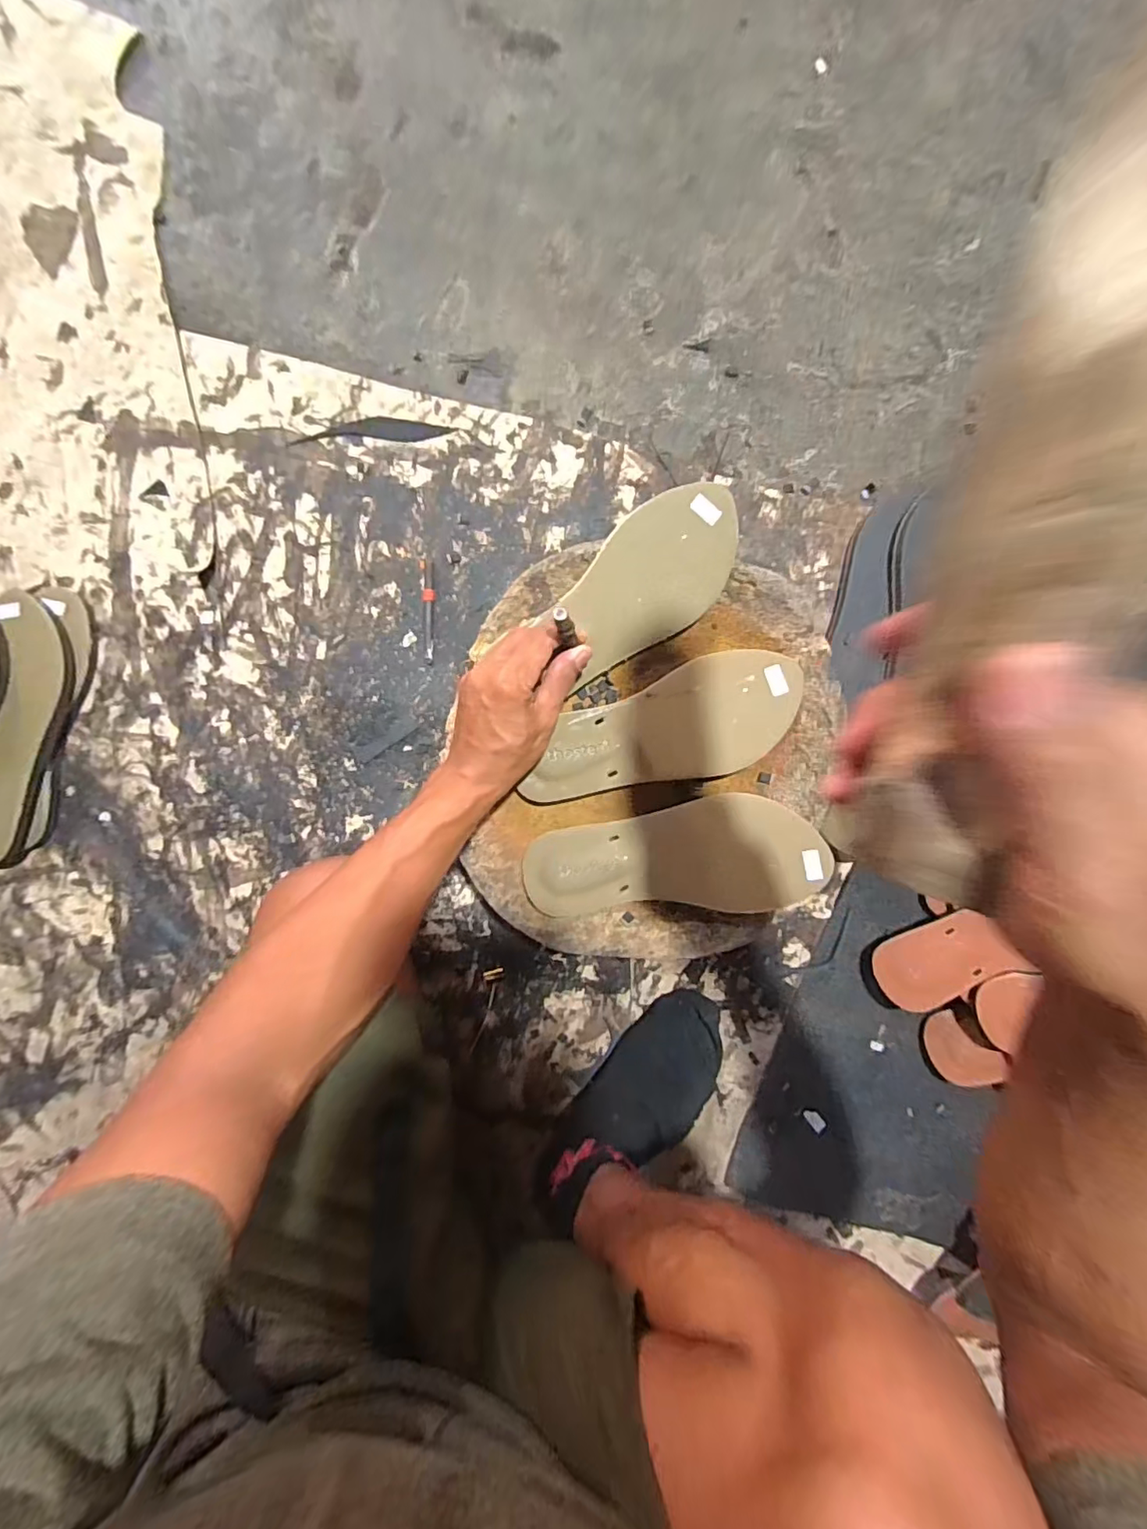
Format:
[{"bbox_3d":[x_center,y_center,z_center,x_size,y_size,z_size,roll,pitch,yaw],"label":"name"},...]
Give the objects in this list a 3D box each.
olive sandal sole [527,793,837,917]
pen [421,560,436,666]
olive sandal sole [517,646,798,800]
[{"bbox_3d":[0.088,0.077,0.480,0.252,0.012,0.096,-1,91,-2],"label":"olive sandal sole"},{"bbox_3d":[-0.140,-0.148,0.549,0.012,0.006,0.098,0,91,-2],"label":"pen"},{"bbox_3d":[0.073,-0.029,0.480,0.236,0.026,0.092,-15,91,-1],"label":"olive sandal sole"}]

